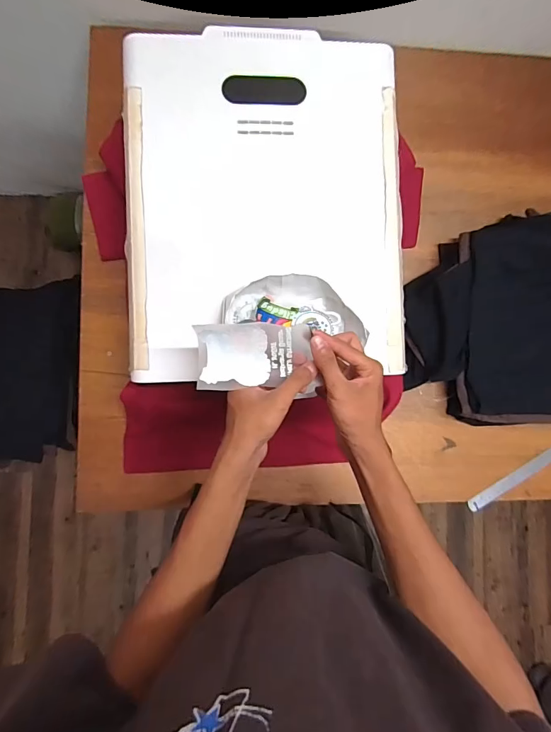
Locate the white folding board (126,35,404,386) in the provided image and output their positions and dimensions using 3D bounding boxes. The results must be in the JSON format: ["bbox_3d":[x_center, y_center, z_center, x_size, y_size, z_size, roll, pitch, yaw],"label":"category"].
[{"bbox_3d":[-0.013,-0.239,0.586,0.402,0.046,0.505,-2,86,-5],"label":"white folding board"}]

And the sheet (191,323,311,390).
[{"bbox_3d":[-0.024,-0.013,0.439,0.123,0.018,0.071,-3,106,0],"label":"sheet"}]

